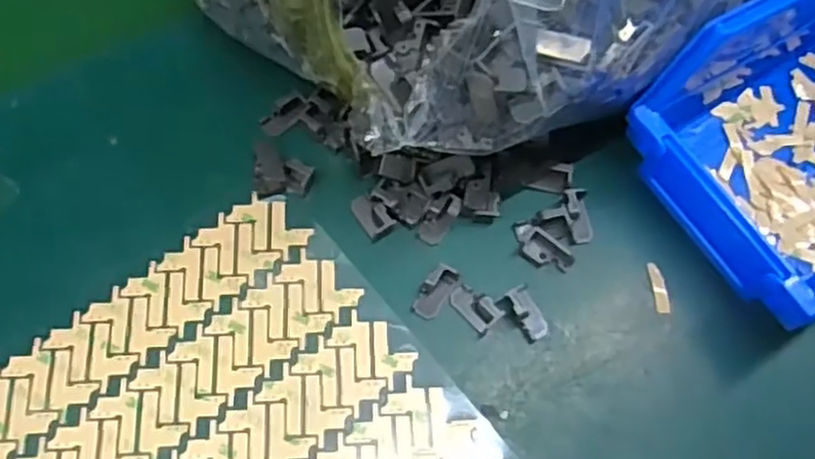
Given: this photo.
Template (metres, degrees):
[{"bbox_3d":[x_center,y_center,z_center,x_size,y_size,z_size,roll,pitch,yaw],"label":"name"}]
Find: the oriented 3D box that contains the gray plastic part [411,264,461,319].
[{"bbox_3d":[0.011,0.024,0.284,0.010,0.008,0.023,32,70,10],"label":"gray plastic part"}]

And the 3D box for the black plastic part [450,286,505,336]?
[{"bbox_3d":[0.027,0.030,0.283,0.021,0.008,0.012,42,72,13],"label":"black plastic part"}]

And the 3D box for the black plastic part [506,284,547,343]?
[{"bbox_3d":[0.048,0.033,0.283,0.011,0.009,0.021,-28,72,-13],"label":"black plastic part"}]

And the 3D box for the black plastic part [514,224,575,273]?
[{"bbox_3d":[0.055,0.008,0.292,0.027,0.011,0.011,37,71,11],"label":"black plastic part"}]

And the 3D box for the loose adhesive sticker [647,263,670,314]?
[{"bbox_3d":[0.103,0.024,0.290,0.005,0.004,0.021,-3,68,-4],"label":"loose adhesive sticker"}]

